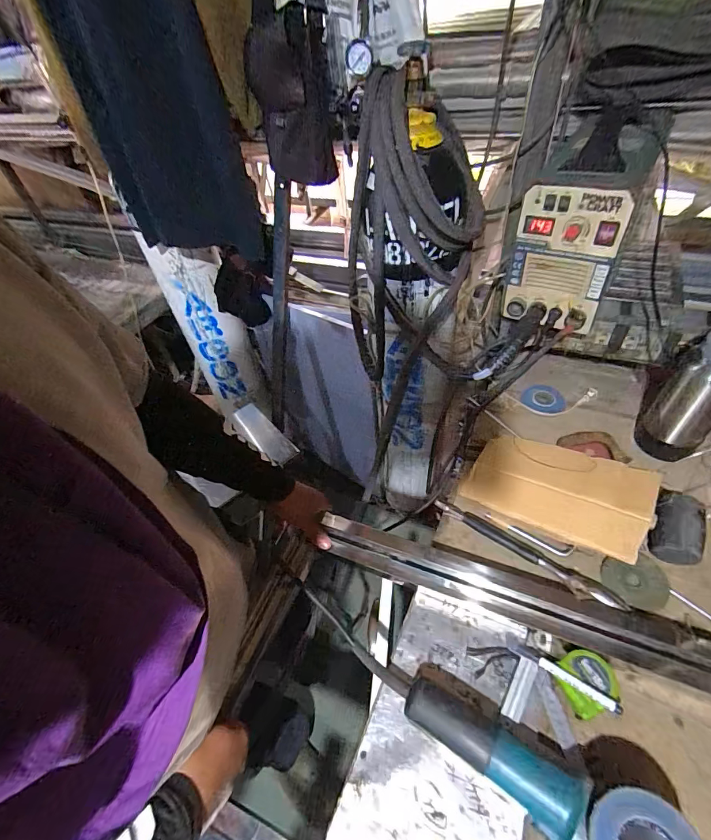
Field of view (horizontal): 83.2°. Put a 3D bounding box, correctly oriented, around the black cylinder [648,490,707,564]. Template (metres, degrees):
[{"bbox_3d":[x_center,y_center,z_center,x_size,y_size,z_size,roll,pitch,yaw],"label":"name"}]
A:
[{"bbox_3d":[0.478,0.158,0.603,0.065,0.065,0.108,20,52,27],"label":"black cylinder"}]

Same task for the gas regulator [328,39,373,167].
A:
[{"bbox_3d":[-0.011,-0.568,0.726,0.064,0.171,0.080,-27,80,-20],"label":"gas regulator"}]

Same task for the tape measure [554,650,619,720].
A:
[{"bbox_3d":[0.287,0.324,0.501,0.069,0.036,0.063,-23,48,-10],"label":"tape measure"}]

